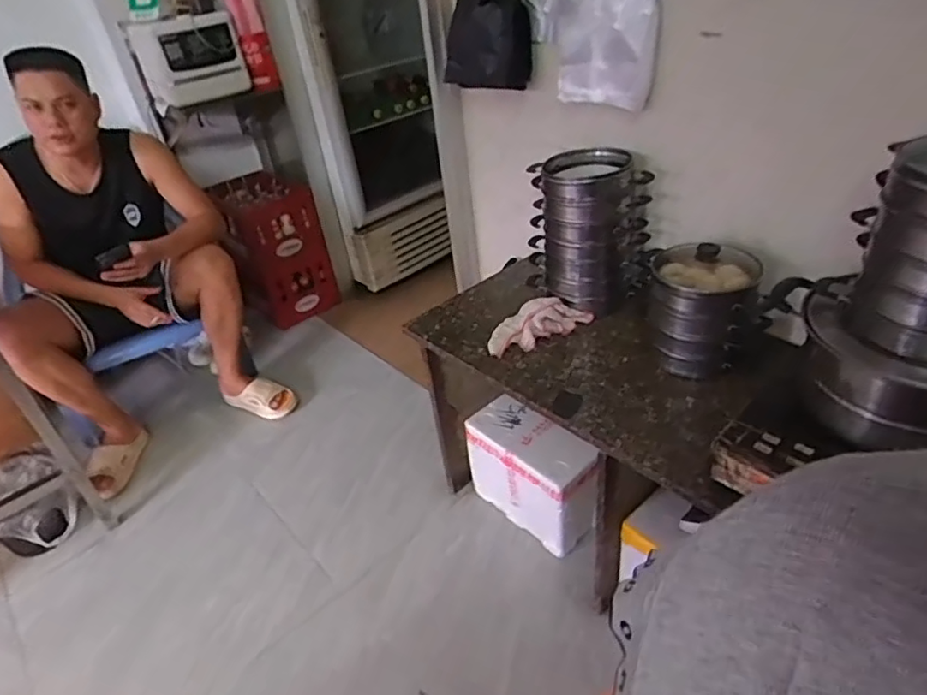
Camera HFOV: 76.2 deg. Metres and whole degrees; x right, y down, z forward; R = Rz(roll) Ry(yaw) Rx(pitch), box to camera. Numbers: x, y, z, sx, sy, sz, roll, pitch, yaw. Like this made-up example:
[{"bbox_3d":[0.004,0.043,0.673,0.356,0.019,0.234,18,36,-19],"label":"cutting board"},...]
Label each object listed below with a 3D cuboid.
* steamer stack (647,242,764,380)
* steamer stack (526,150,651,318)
[{"bbox_3d":[0.415,-0.073,1.042,0.166,0.188,0.149,13,40,26],"label":"steamer stack"},{"bbox_3d":[0.251,-0.247,1.231,0.177,0.277,0.201,-14,35,-9],"label":"steamer stack"}]

